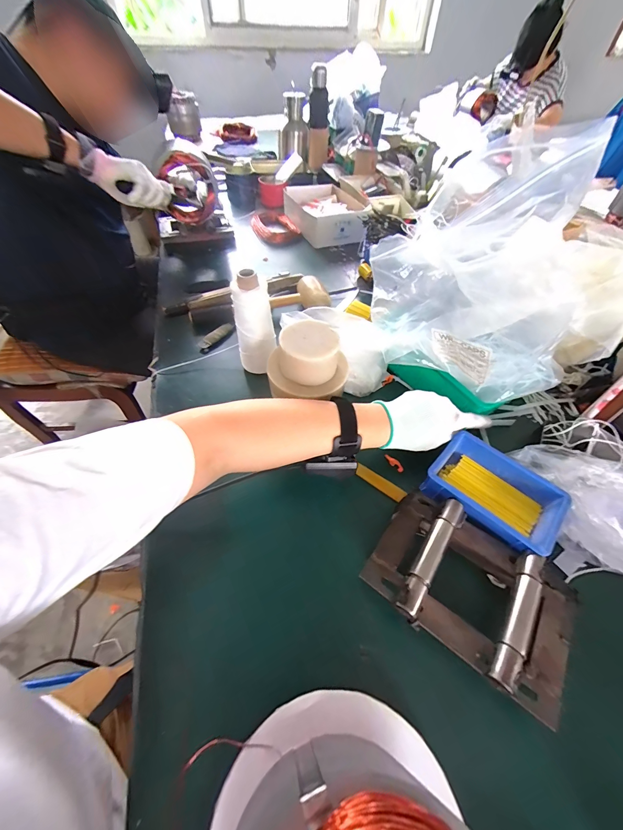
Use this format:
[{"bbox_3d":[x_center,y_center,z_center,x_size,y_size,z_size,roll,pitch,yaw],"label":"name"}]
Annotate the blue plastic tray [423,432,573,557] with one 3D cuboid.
[{"bbox_3d":[0.232,0.099,0.398,0.144,0.045,0.109,35,59,23],"label":"blue plastic tray"}]

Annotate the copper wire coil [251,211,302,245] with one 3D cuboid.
[{"bbox_3d":[-0.118,-0.566,0.920,0.112,0.030,0.160,-21,56,-17],"label":"copper wire coil"}]

